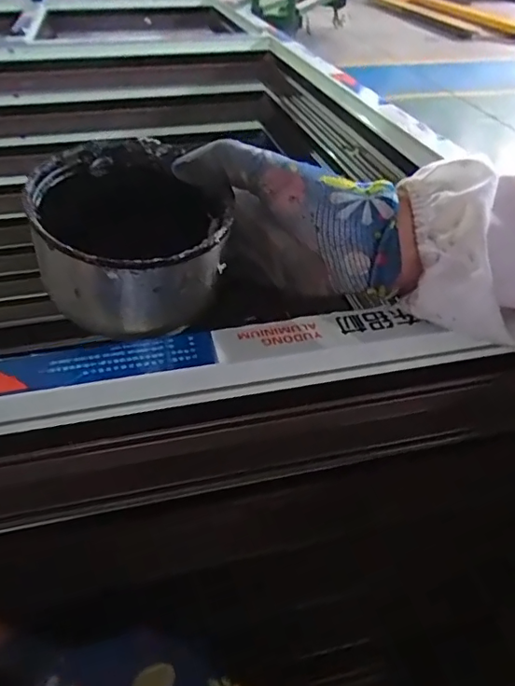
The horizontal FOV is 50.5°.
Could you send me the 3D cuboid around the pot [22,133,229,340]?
[{"bbox_3d":[-0.065,-0.052,0.291,0.089,0.067,0.098,-11,49,-15],"label":"pot"}]

